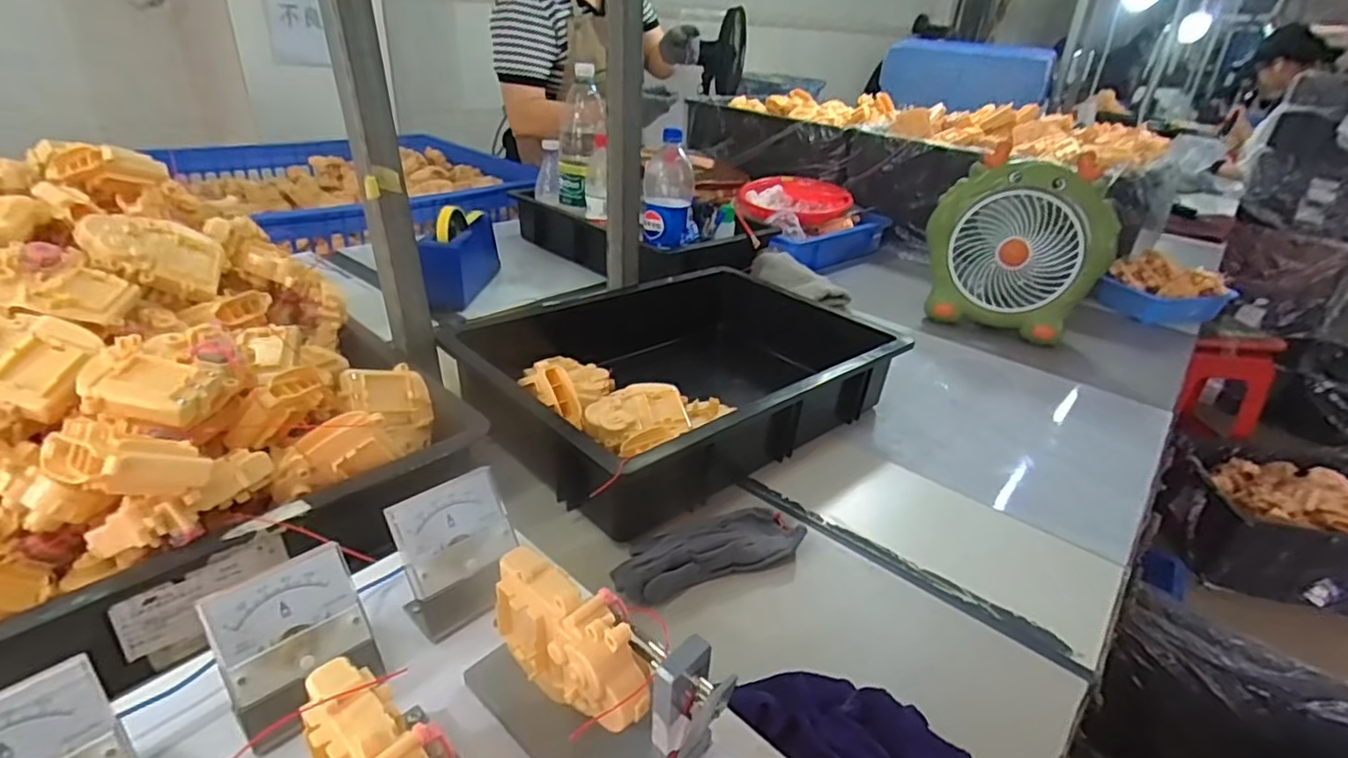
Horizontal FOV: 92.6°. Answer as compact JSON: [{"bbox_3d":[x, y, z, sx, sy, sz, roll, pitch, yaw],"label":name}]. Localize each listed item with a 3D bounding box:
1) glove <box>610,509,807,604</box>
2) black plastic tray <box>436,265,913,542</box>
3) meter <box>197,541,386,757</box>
[{"bbox_3d":[0.028,0.139,0.528,0.160,0.020,0.057,-13,33,-29],"label":"glove"},{"bbox_3d":[0.018,-0.007,0.737,0.438,0.114,0.312,-22,38,-39],"label":"black plastic tray"},{"bbox_3d":[-0.190,0.136,0.327,0.039,0.074,0.065,26,35,34],"label":"meter"}]

